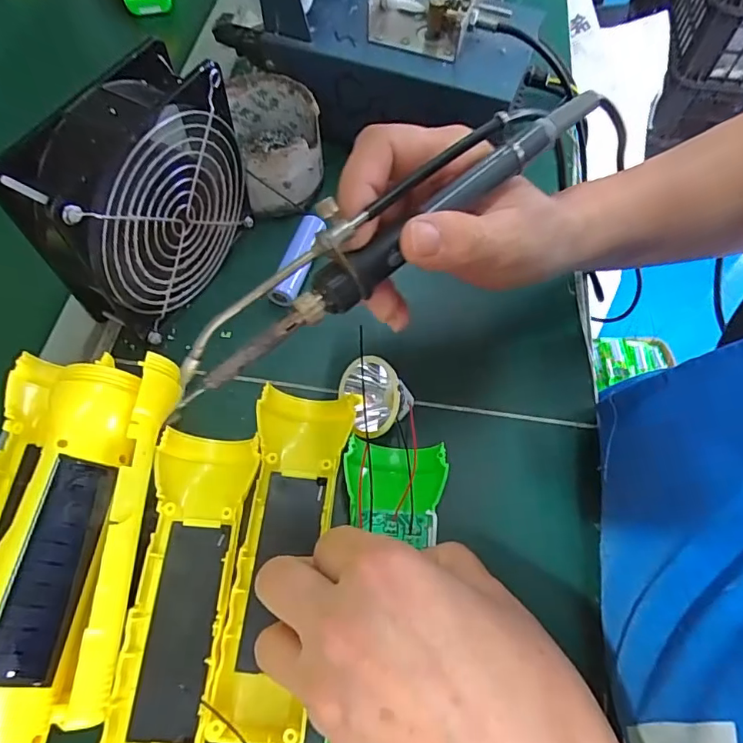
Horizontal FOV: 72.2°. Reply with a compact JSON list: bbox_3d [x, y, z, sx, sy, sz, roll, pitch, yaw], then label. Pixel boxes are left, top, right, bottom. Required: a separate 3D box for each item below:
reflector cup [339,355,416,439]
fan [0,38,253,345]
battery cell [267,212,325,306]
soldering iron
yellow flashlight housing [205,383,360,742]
[{"bbox_3d":[-0.002,0.016,0.284,0.042,0.034,0.039,32,66,14],"label":"reflector cup"},{"bbox_3d":[-0.123,-0.086,0.283,0.042,0.124,0.125,28,65,12],"label":"fan"},{"bbox_3d":[-0.050,-0.071,0.338,0.023,0.022,0.067,13,63,4],"label":"battery cell"},{"bbox_3d":[0.007,-0.057,0.198,0.208,0.027,0.023,-37,69,-8],"label":"soldering iron"},{"bbox_3d":[-0.044,0.087,0.258,0.048,0.032,0.163,8,65,2],"label":"yellow flashlight housing"}]

